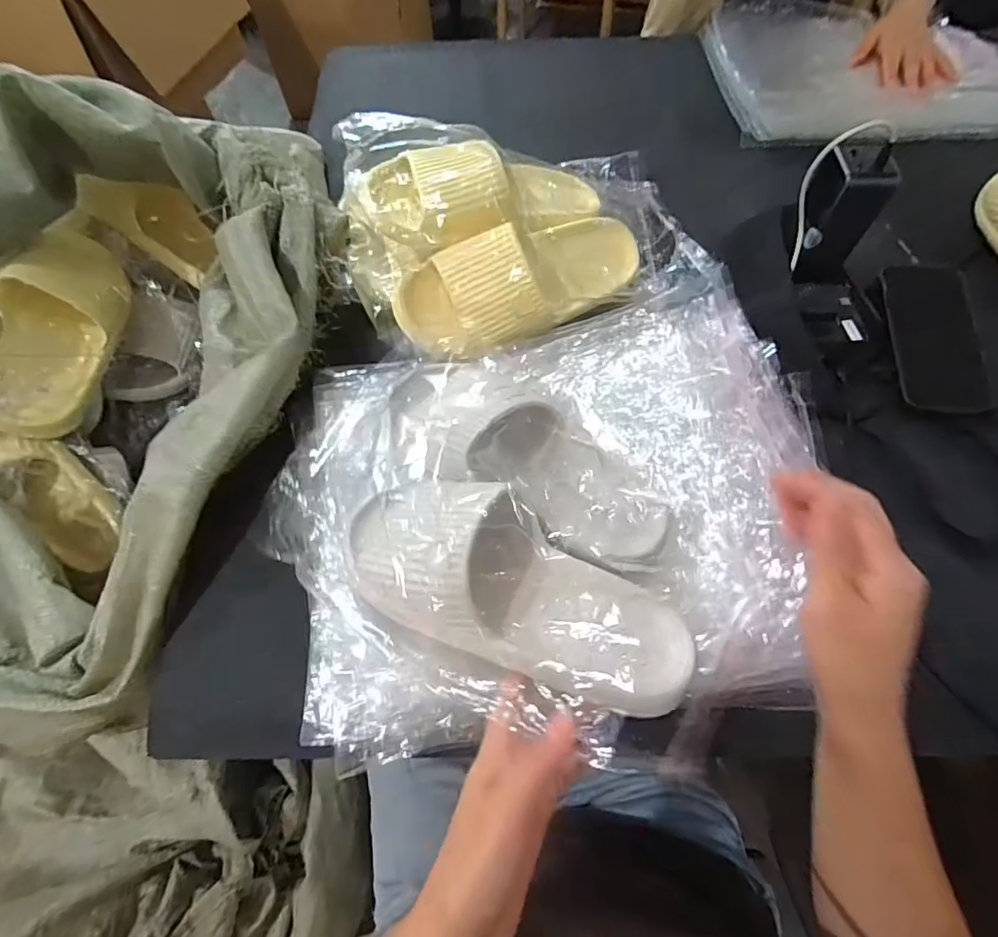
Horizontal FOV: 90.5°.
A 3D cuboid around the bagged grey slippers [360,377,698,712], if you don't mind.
[{"bbox_3d":[0.014,0.032,0.360,0.236,0.079,0.216,12,65,8],"label":"bagged grey slippers"}]

